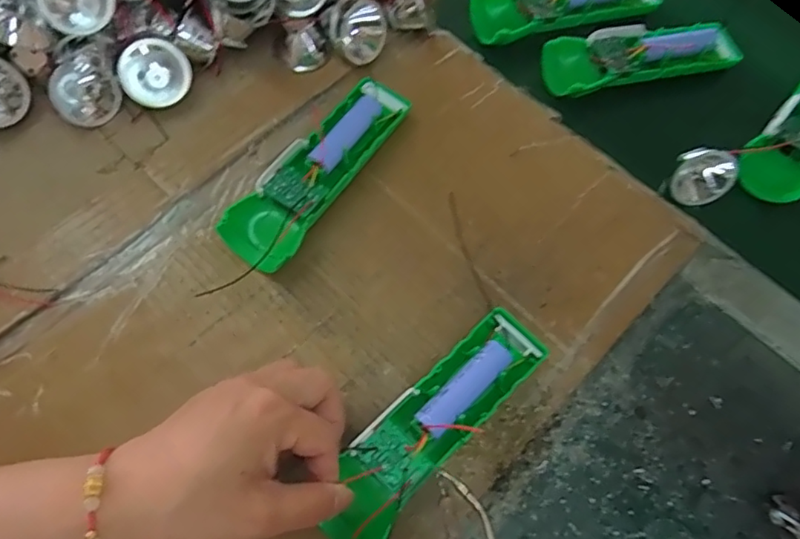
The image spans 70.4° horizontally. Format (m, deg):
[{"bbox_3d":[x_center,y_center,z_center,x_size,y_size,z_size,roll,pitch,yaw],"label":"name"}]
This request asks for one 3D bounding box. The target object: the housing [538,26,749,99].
[{"bbox_3d":[0.190,-0.171,0.448,0.157,0.020,0.047,-11,70,-6],"label":"housing"}]

